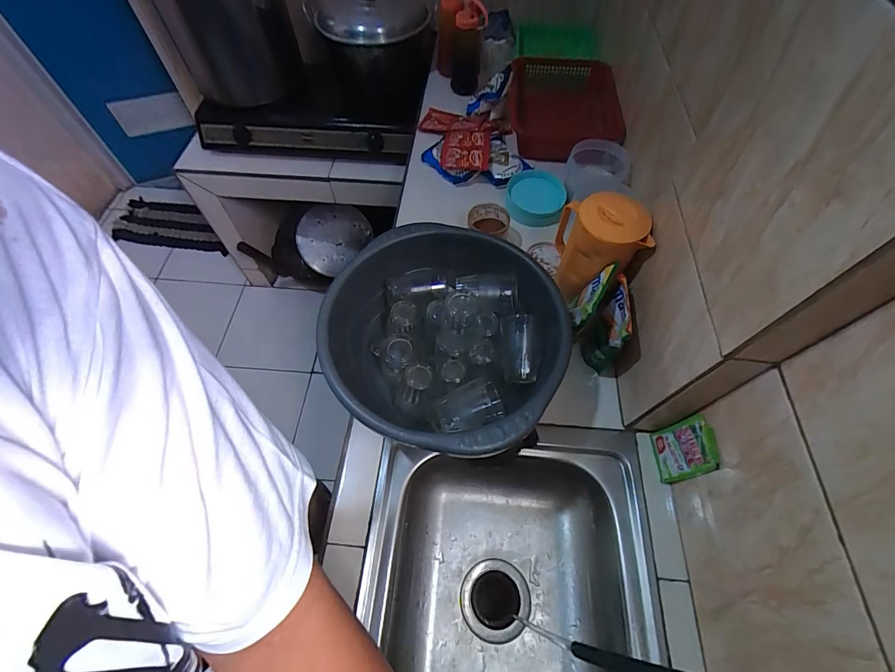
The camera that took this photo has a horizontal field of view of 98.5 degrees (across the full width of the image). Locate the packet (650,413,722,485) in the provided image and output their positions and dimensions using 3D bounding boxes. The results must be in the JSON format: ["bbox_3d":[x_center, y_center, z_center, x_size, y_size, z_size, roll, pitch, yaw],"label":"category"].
[{"bbox_3d":[0.336,0.162,0.554,0.024,0.117,0.076,7,60,3],"label":"packet"}]

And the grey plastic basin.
[{"bbox_3d":[-0.005,0.011,0.608,0.351,0.151,0.345,0,60,-1],"label":"grey plastic basin"}]

